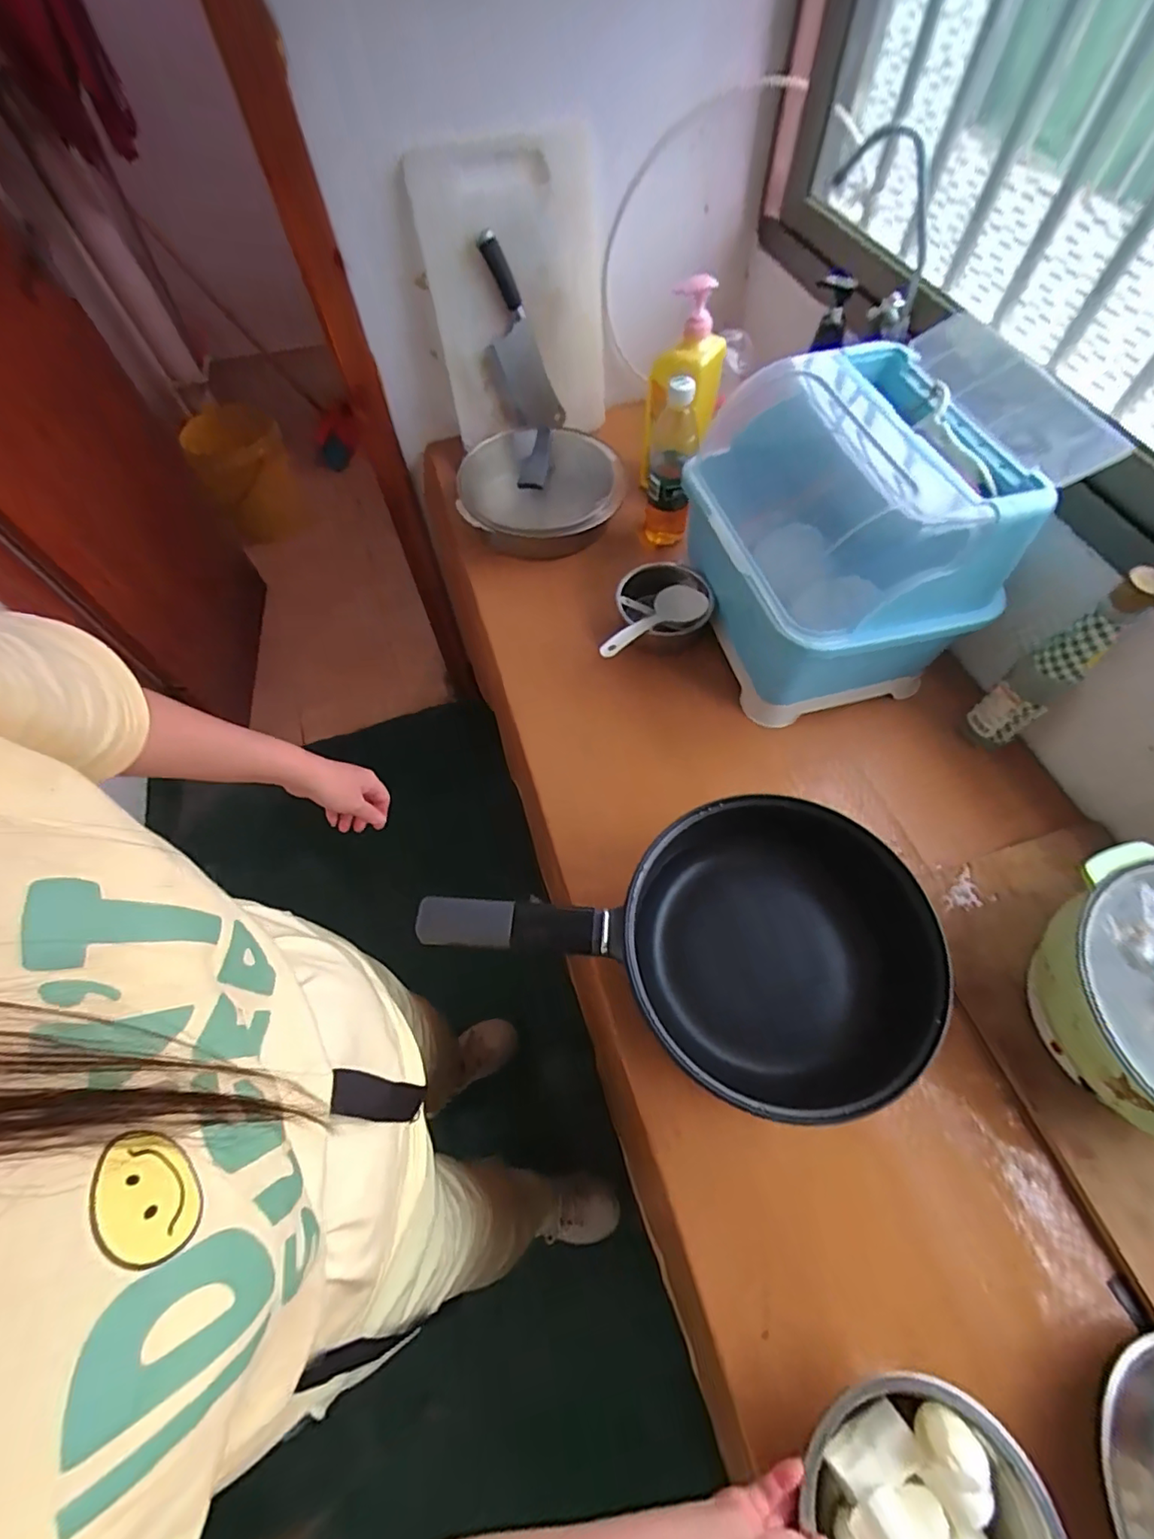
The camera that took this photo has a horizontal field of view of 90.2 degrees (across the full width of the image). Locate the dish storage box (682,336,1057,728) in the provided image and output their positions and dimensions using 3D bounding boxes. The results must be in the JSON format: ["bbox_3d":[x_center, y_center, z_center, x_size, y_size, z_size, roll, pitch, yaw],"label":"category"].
[{"bbox_3d":[0.306,-0.280,0.702,0.279,0.267,0.355,-11,62,-4],"label":"dish storage box"}]

